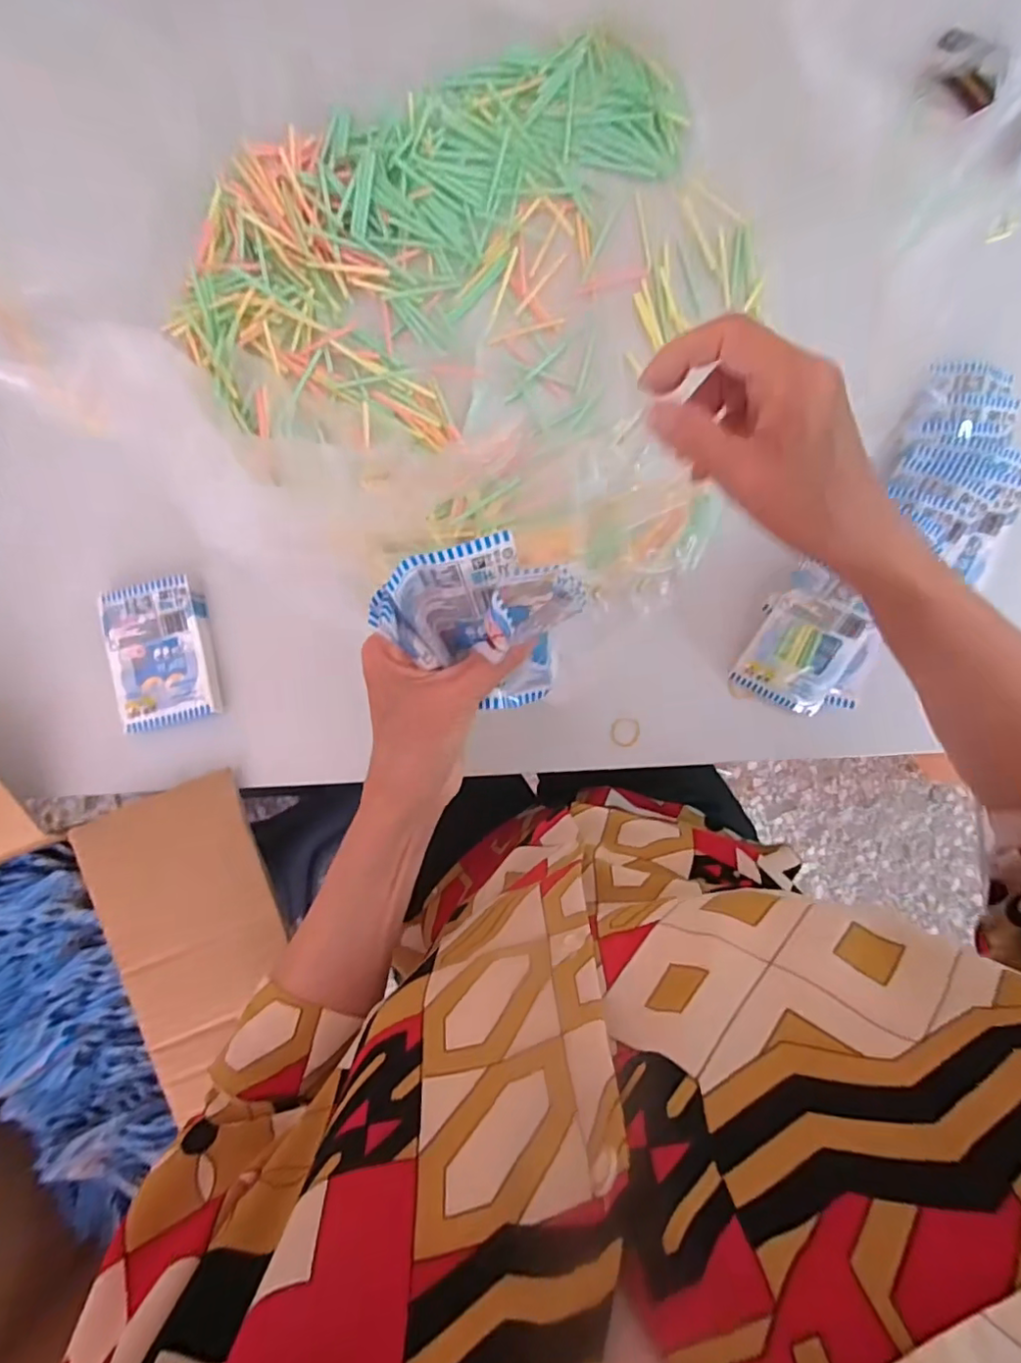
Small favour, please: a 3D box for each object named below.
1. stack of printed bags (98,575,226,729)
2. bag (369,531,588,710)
[{"bbox_3d":[-0.252,-0.020,0.425,0.066,0.022,0.102,-13,87,-1],"label":"stack of printed bags"},{"bbox_3d":[-0.010,-0.031,0.288,0.083,0.057,0.071,36,87,2],"label":"bag"}]

